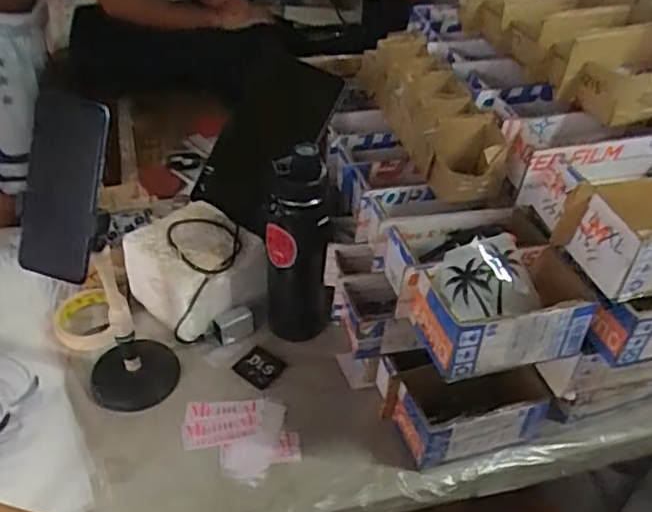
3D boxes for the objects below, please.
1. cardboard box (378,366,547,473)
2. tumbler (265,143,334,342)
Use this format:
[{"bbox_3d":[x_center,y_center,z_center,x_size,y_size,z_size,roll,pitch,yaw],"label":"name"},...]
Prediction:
[{"bbox_3d":[0.164,0.175,0.744,0.171,0.091,0.086,-10,40,-16],"label":"cardboard box"},{"bbox_3d":[-0.033,-0.002,0.811,0.083,0.258,0.068,1,39,-4],"label":"tumbler"}]

